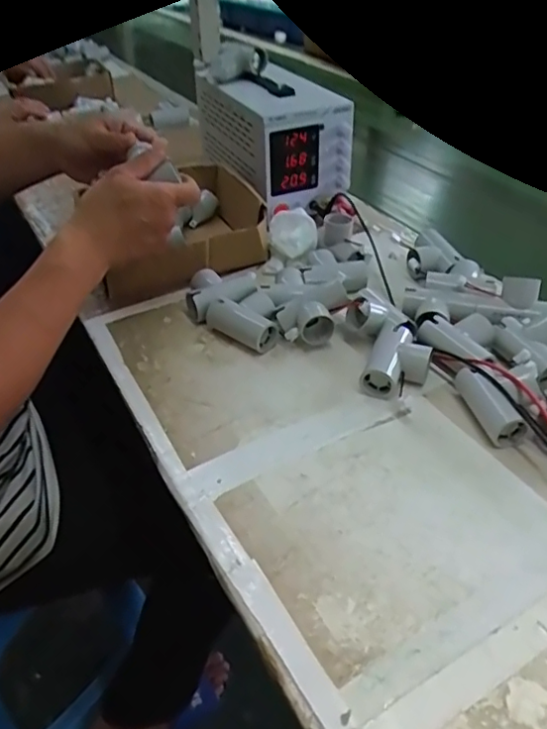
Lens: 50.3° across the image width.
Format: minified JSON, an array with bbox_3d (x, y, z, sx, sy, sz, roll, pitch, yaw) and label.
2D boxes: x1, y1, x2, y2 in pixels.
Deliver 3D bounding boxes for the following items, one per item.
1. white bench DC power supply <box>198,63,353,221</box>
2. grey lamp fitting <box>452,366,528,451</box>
[{"bbox_3d":[-0.005,-0.321,0.827,0.123,0.145,0.226,-17,40,-20],"label":"white bench DC power supply"},{"bbox_3d":[0.186,0.033,0.501,0.034,0.030,0.075,-7,38,-9],"label":"grey lamp fitting"}]

